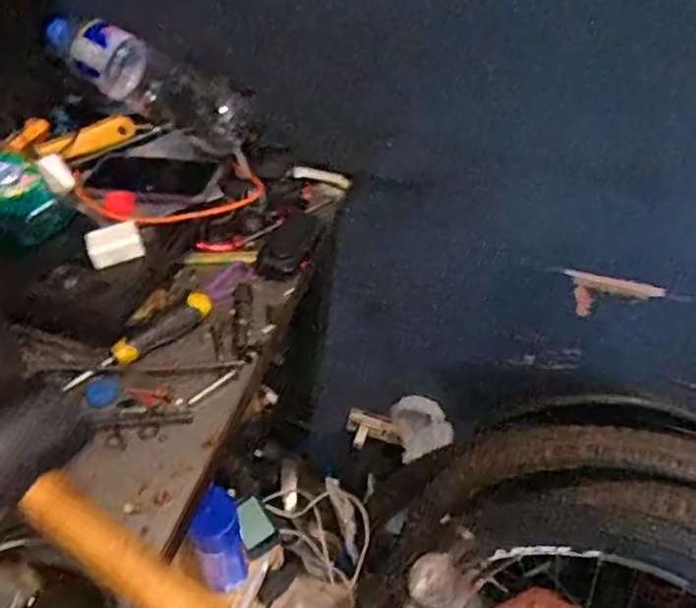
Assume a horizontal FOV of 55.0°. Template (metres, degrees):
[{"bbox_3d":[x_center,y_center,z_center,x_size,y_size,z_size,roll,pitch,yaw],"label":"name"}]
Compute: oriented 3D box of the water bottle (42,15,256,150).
[{"bbox_3d":[-0.242,-0.272,0.814,0.263,0.080,0.080,24,45,-12],"label":"water bottle"}]

